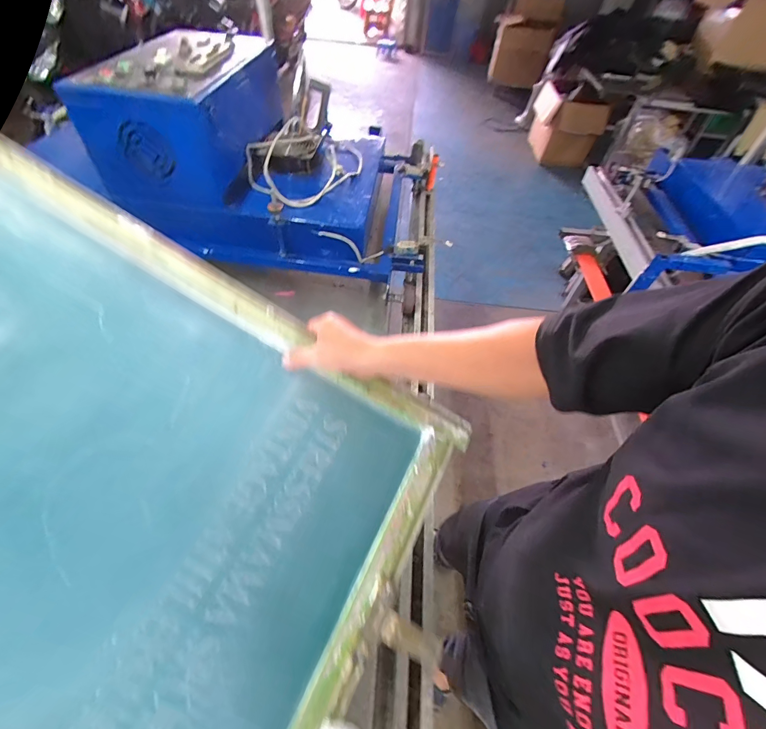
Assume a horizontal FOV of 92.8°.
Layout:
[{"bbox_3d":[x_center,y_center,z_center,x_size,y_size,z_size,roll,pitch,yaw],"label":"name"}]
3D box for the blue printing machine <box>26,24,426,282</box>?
[{"bbox_3d":[-0.252,-0.572,0.964,0.714,0.337,0.590,6,52,-1],"label":"blue printing machine"}]

